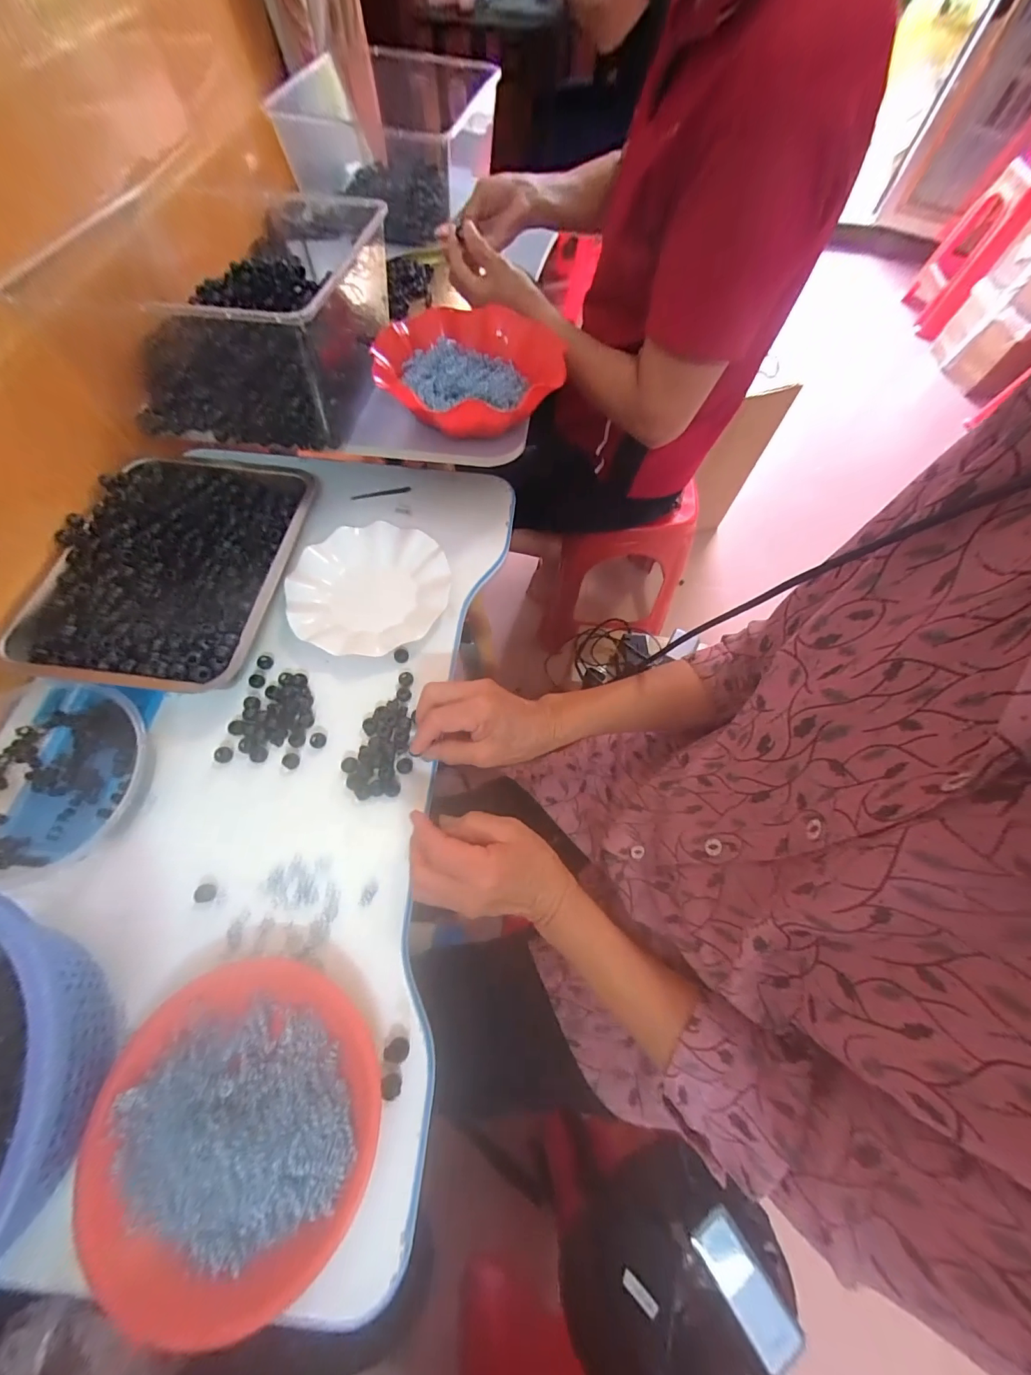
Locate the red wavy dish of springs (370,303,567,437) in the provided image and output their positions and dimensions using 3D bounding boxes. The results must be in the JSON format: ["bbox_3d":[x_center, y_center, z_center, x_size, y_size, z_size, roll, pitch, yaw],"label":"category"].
[{"bbox_3d":[-0.061,-0.388,0.540,0.220,0.056,0.233,-19,67,-10],"label":"red wavy dish of springs"}]

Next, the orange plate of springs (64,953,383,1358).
[{"bbox_3d":[-0.202,0.309,0.309,0.193,0.034,0.187,1,65,-2],"label":"orange plate of springs"}]

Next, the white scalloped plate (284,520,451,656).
[{"bbox_3d":[-0.171,-0.122,0.514,0.178,0.022,0.169,-12,66,-8],"label":"white scalloped plate"}]

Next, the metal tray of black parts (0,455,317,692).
[{"bbox_3d":[-0.383,-0.138,0.494,0.235,0.054,0.305,6,65,1],"label":"metal tray of black parts"}]

